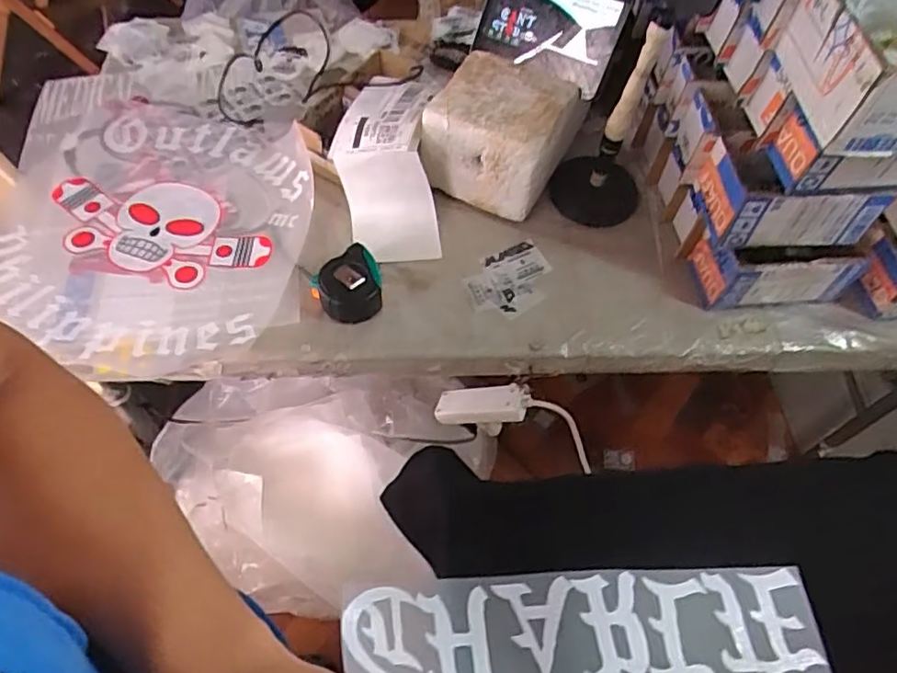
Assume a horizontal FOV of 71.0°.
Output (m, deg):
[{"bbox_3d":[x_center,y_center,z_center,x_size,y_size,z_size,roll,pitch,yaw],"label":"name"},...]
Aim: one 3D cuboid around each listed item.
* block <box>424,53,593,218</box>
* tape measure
[{"bbox_3d":[0.063,-0.243,0.760,0.142,0.114,0.144,26,60,12],"label":"block"},{"bbox_3d":[-0.104,-0.051,0.671,0.067,0.041,0.068,-30,64,-20],"label":"tape measure"}]

